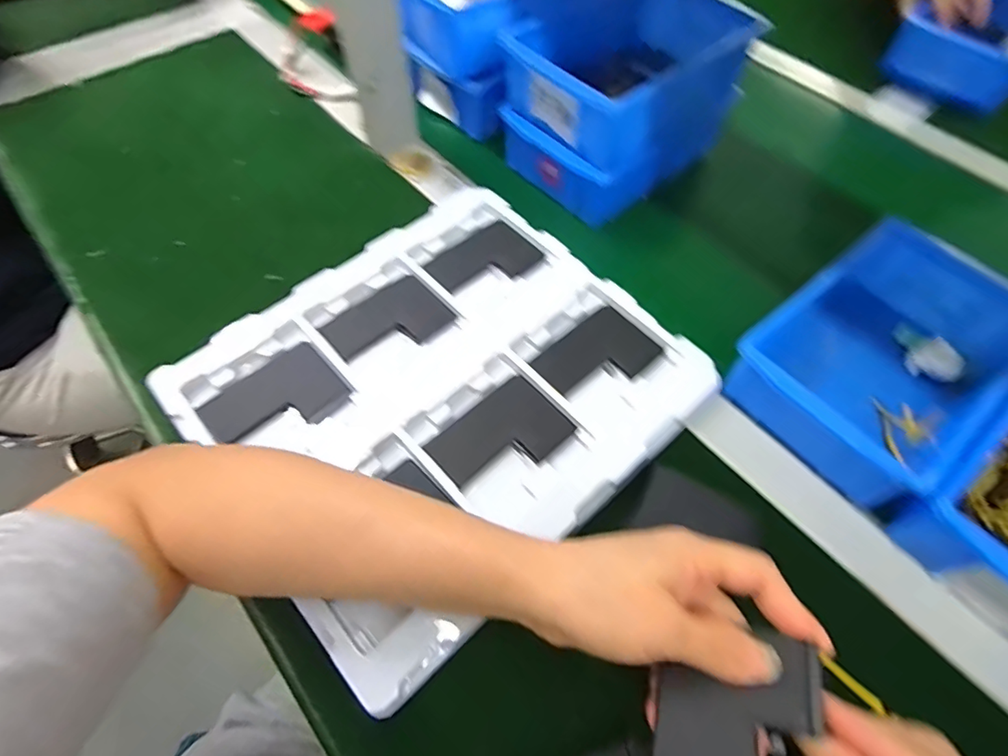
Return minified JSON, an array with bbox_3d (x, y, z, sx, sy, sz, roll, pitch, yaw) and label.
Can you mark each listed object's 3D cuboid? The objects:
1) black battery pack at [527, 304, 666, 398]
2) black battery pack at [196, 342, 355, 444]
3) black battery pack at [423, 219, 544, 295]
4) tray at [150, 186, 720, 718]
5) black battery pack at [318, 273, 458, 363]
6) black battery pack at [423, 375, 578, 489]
[{"bbox_3d":[0.072,-0.017,0.399,0.087,0.004,0.060,-36,66,-19],"label":"black battery pack"},{"bbox_3d":[-0.165,0.017,0.375,0.091,0.004,0.068,-40,67,-21],"label":"black battery pack"},{"bbox_3d":[-0.016,-0.101,0.449,0.088,0.004,0.061,-37,66,-19],"label":"black battery pack"},{"bbox_3d":[-0.044,-0.001,0.380,0.314,0.014,0.283,-39,67,-19],"label":"tray"},{"bbox_3d":[-0.092,-0.043,0.415,0.090,0.004,0.065,-38,67,-20],"label":"black battery pack"},{"bbox_3d":[-0.002,0.042,0.362,0.089,0.004,0.061,-38,66,-20],"label":"black battery pack"}]

